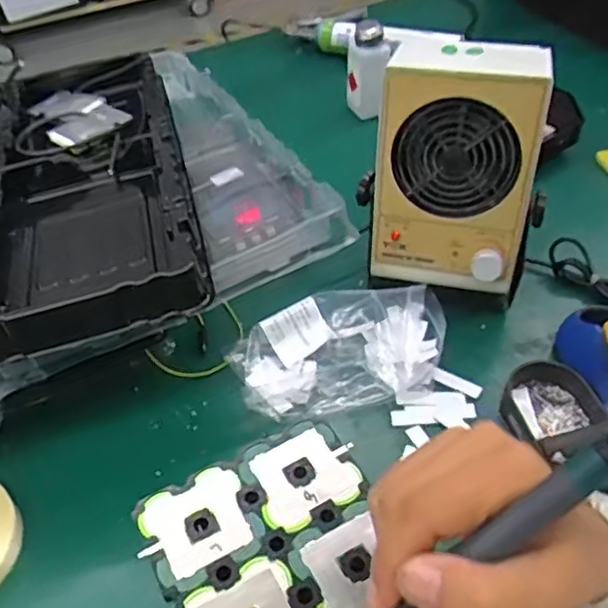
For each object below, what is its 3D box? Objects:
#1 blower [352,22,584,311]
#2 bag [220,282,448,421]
[{"bbox_3d":[0.151,-0.129,0.637,0.166,0.227,0.132,6,48,10],"label":"blower"},{"bbox_3d":[0.036,0.041,0.636,0.210,0.056,0.115,-11,47,-5],"label":"bag"}]

